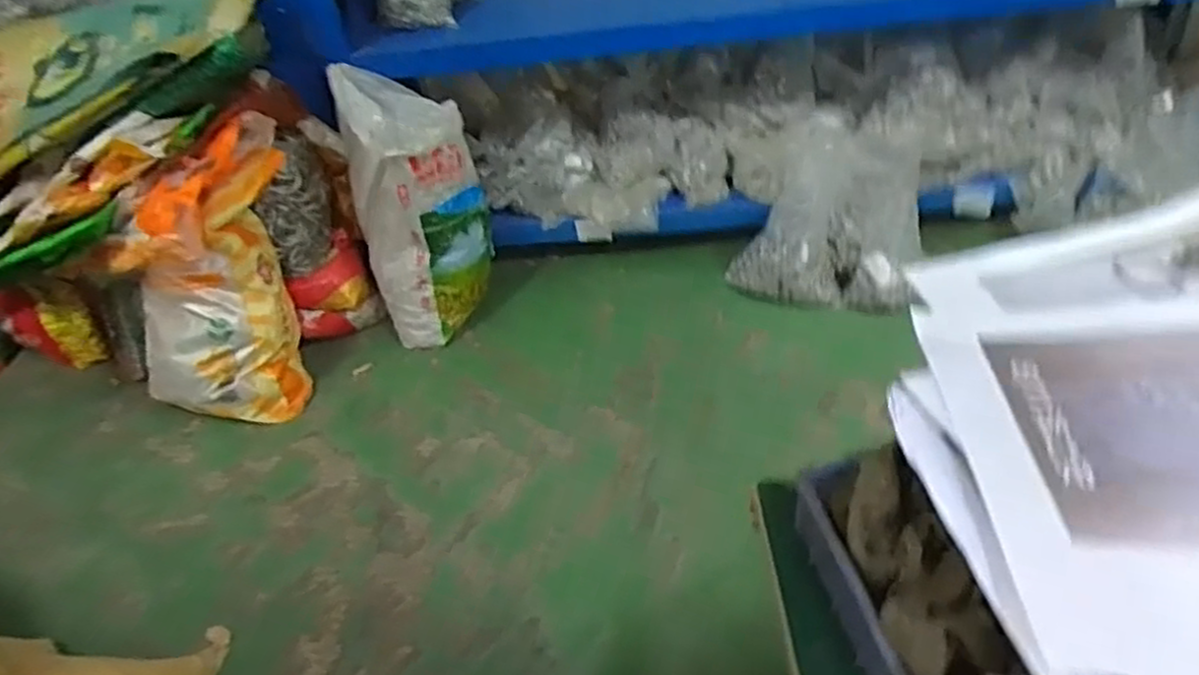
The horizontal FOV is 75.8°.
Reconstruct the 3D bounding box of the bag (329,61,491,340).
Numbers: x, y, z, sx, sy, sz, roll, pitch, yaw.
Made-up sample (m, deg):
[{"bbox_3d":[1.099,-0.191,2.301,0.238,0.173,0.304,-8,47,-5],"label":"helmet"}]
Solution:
[{"bbox_3d":[-0.361,-0.252,1.582,0.257,0.538,0.154,-18,41,-13],"label":"bag"}]

